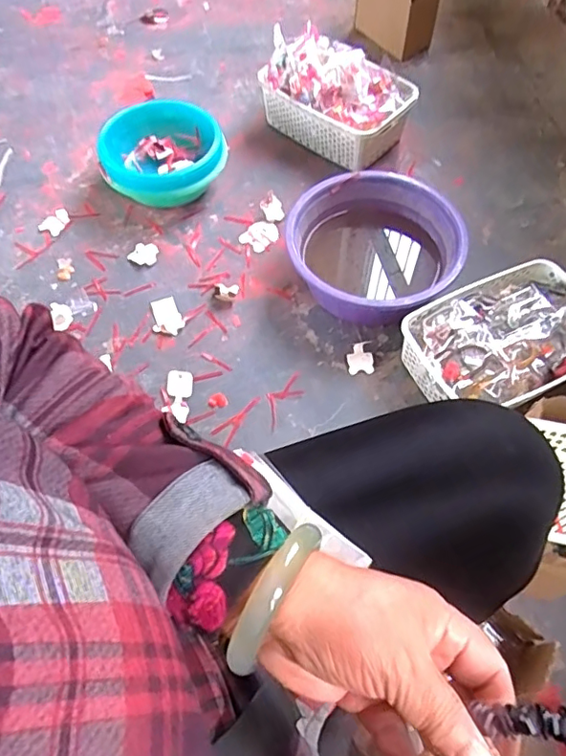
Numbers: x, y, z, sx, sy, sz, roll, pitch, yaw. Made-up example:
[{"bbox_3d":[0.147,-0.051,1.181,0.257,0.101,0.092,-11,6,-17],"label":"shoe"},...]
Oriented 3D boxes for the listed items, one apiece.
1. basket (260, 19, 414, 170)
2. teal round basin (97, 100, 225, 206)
[{"bbox_3d":[0.101,-0.567,1.132,0.302,0.158,0.176,36,67,19],"label":"basket"},{"bbox_3d":[-0.231,-0.422,1.076,0.235,0.105,0.226,-13,62,-7],"label":"teal round basin"}]

